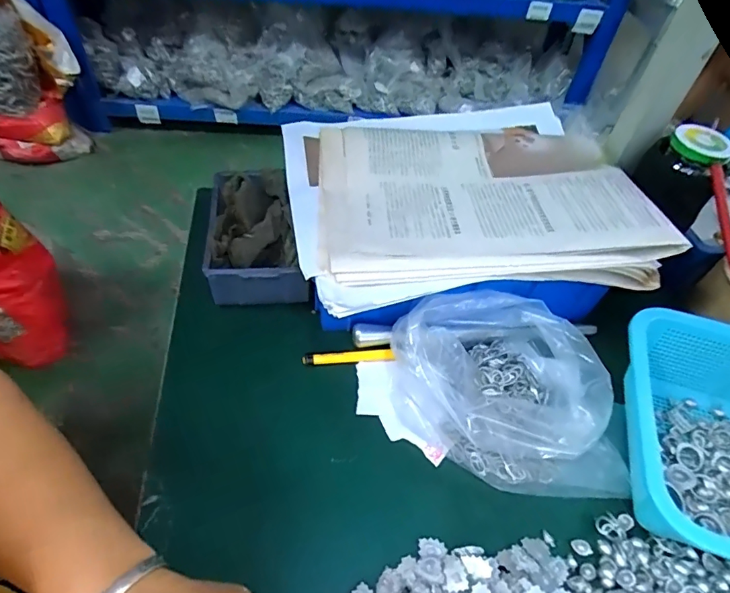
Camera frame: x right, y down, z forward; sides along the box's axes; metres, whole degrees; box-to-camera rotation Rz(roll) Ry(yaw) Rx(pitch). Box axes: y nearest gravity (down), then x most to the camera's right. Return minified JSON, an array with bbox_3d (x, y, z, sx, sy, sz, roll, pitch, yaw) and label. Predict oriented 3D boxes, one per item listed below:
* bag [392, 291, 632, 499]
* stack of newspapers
[{"bbox_3d":[0.115,0.072,0.371,0.174,0.072,0.148,-2,50,-6],"label":"bag"},{"bbox_3d":[0.082,-0.099,0.415,0.288,0.032,0.236,-8,51,-11],"label":"stack of newspapers"}]

